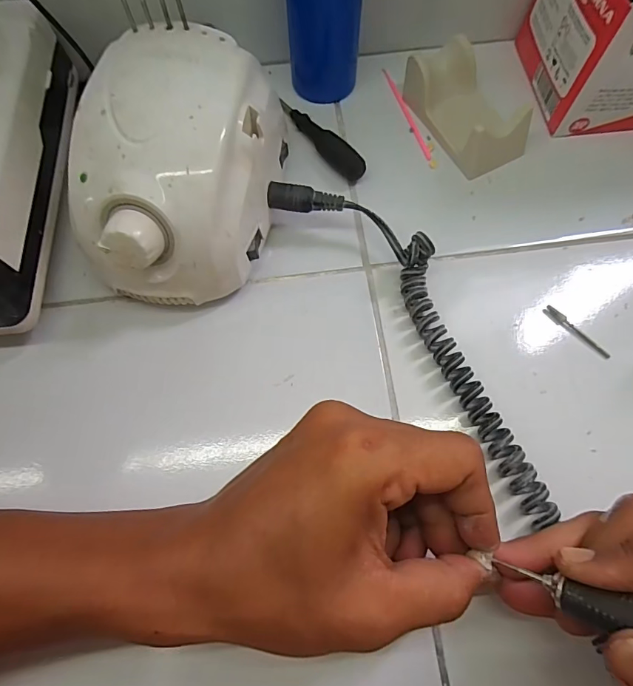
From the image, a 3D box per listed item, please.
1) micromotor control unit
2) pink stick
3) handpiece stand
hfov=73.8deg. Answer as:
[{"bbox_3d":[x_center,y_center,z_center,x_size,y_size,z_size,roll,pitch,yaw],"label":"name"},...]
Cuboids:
[{"bbox_3d":[-0.074,-0.096,0.248,0.099,0.085,0.133,9,70,5],"label":"micromotor control unit"},{"bbox_3d":[0.067,-0.173,0.315,0.006,0.005,0.091,-17,70,-4],"label":"pink stick"},{"bbox_3d":[0.105,-0.164,0.295,0.049,0.035,0.090,-25,71,-7],"label":"handpiece stand"}]

